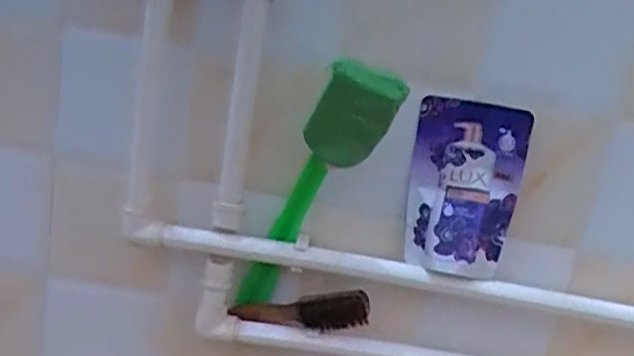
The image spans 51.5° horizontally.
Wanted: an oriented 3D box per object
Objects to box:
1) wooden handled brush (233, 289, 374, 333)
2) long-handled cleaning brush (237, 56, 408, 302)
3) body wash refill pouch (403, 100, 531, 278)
[{"bbox_3d":[-0.019,0.154,0.749,0.158,0.050,0.022,-5,12,13],"label":"wooden handled brush"},{"bbox_3d":[-0.008,0.011,0.699,0.077,0.328,0.045,-2,47,-35],"label":"long-handled cleaning brush"},{"bbox_3d":[0.157,0.012,0.710,0.117,0.176,0.048,13,16,12],"label":"body wash refill pouch"}]

